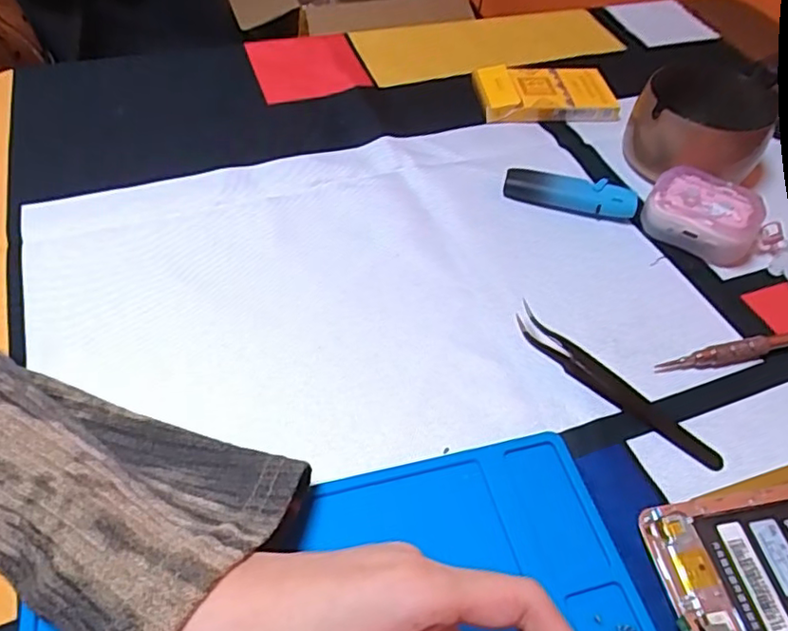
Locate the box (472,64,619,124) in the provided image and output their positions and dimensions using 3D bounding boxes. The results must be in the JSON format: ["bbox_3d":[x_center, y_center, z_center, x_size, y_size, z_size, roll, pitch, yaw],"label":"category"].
[{"bbox_3d":[0.114,-0.170,0.468,0.101,0.021,0.055,-1,51,-5],"label":"box"}]

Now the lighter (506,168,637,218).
[{"bbox_3d":[0.113,-0.077,0.395,0.081,0.018,0.018,14,51,8],"label":"lighter"}]

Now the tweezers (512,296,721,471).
[{"bbox_3d":[0.108,0.033,0.304,0.117,0.013,0.017,38,58,24],"label":"tweezers"}]

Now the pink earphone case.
[{"bbox_3d":[0.190,-0.061,0.377,0.065,0.026,0.047,28,54,18],"label":"pink earphone case"}]

